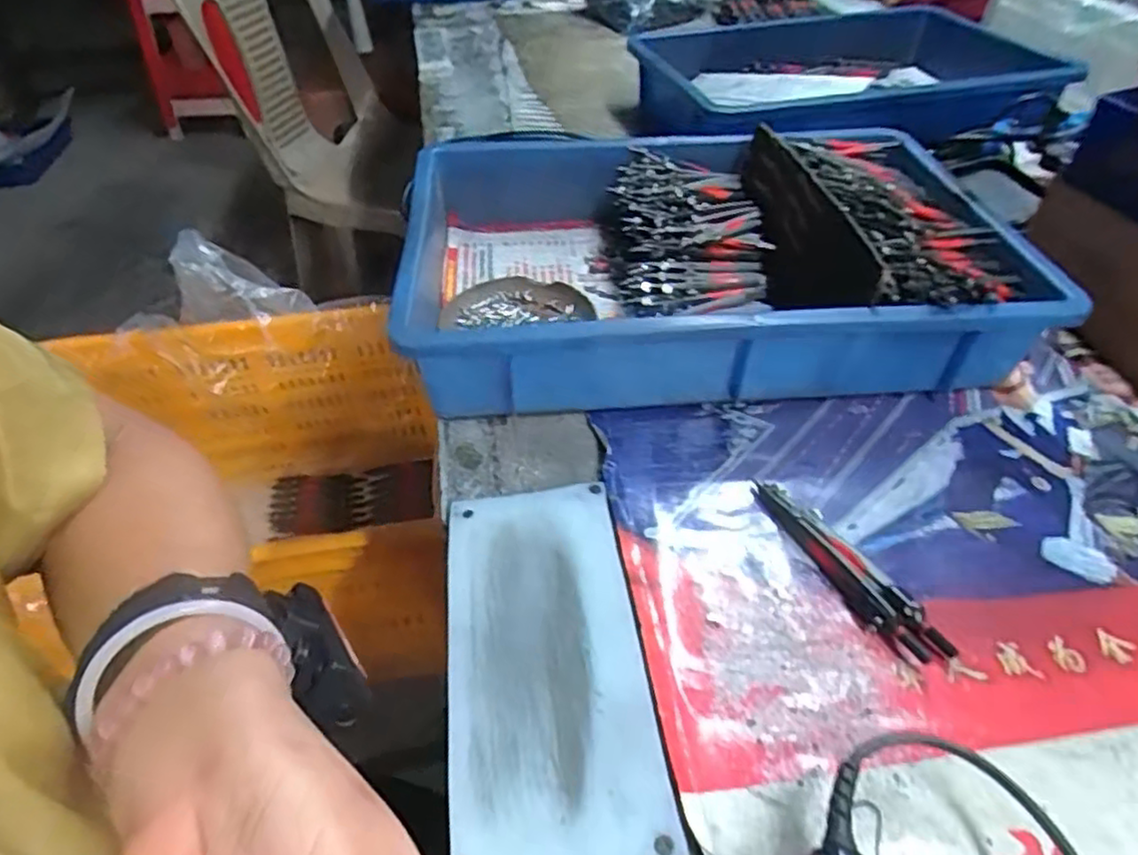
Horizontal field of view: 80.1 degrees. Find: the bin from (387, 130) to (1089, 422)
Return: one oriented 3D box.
[{"bbox_3d":[0.101,-0.141,0.529,0.431,0.086,0.299,-3,45,-4],"label":"bin"}]

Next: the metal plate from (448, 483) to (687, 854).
[{"bbox_3d":[-0.012,0.109,0.335,0.091,0.006,0.196,-6,44,-6],"label":"metal plate"}]

